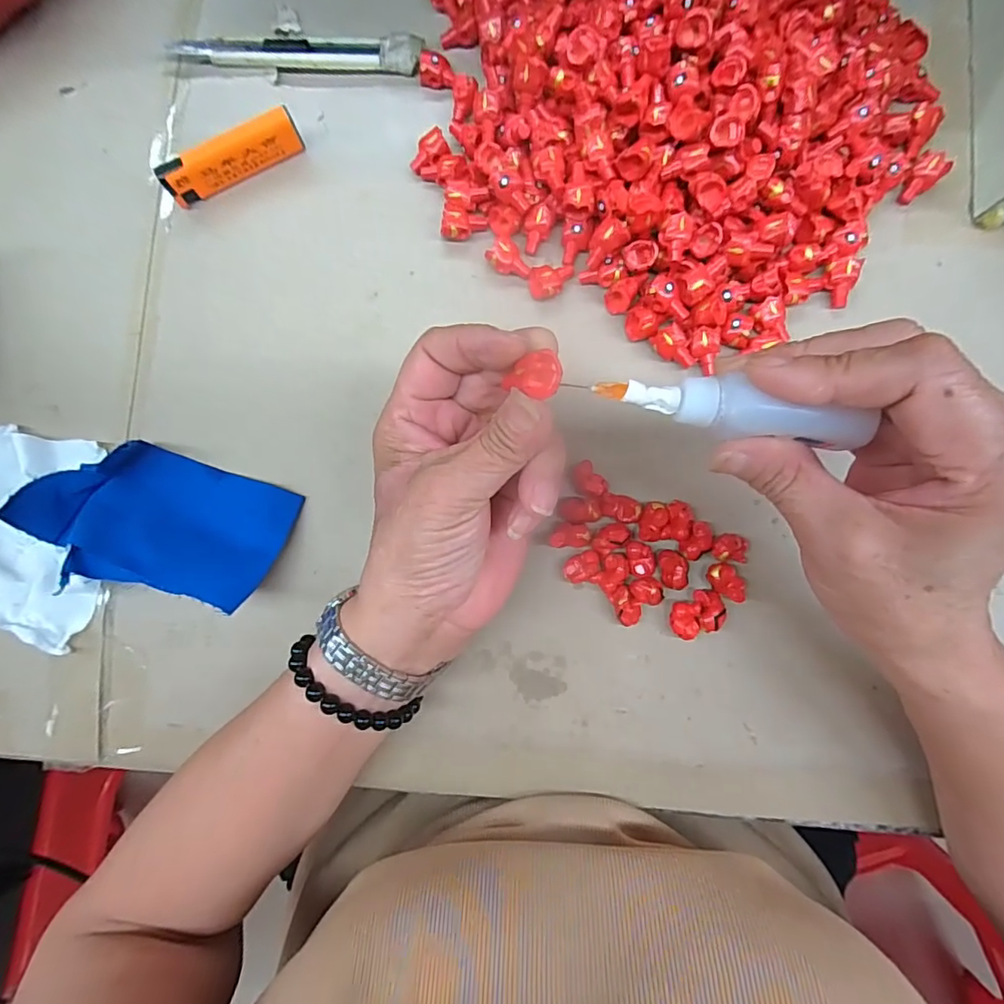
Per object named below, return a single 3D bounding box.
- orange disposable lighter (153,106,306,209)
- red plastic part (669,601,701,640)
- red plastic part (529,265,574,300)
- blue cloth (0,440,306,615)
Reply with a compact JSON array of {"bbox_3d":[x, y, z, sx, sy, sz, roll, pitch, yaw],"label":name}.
[{"bbox_3d":[-0.153,-0.195,0.295,0.080,0.027,0.010,-29,84,0],"label":"orange disposable lighter"},{"bbox_3d":[0.093,0.060,0.264,0.014,0.011,0.019,1,85,3],"label":"red plastic part"},{"bbox_3d":[0.028,-0.123,0.288,0.025,0.013,0.018,-9,84,2],"label":"red plastic part"},{"bbox_3d":[-0.172,0.009,0.266,0.116,0.015,0.072,20,58,-1],"label":"blue cloth"}]

